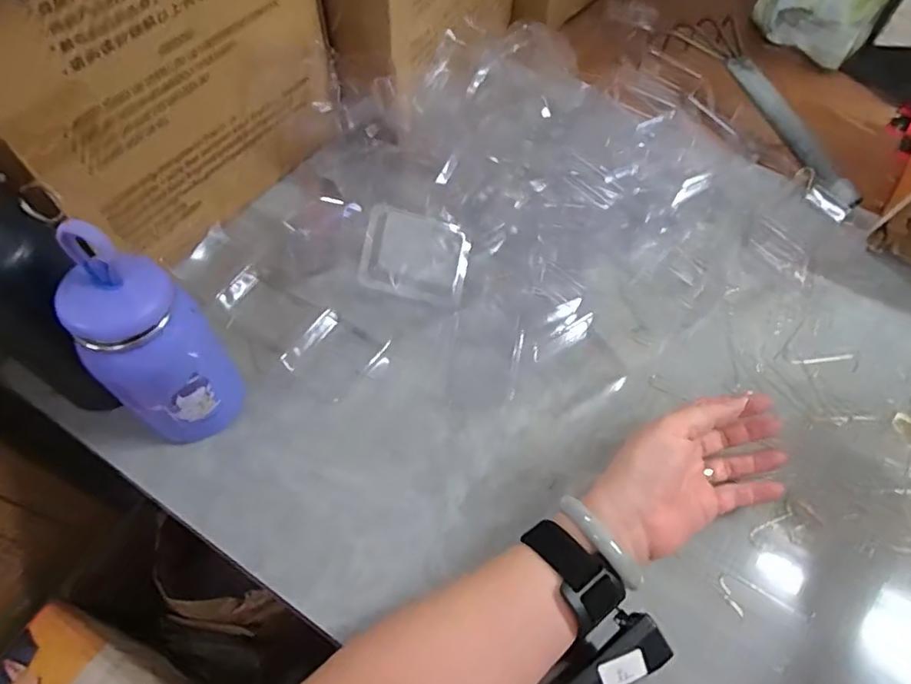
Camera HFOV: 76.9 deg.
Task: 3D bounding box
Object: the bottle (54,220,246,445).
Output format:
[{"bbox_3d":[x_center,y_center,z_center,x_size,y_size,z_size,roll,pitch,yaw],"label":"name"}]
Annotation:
[{"bbox_3d":[-0.192,0.007,0.369,0.059,0.176,0.074,32,63,16],"label":"bottle"}]

